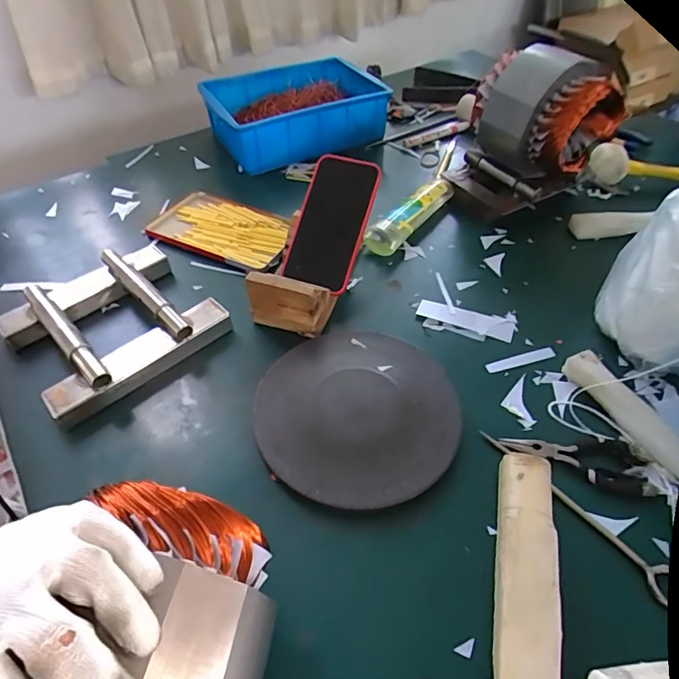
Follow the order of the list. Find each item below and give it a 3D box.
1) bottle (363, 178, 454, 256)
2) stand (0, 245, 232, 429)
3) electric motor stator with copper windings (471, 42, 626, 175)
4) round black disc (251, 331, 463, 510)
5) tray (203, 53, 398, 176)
[{"bbox_3d":[0.104,-0.181,0.673,0.041,0.048,0.179,29,55,24],"label":"bottle"},{"bbox_3d":[-0.257,-0.026,0.528,0.195,0.049,0.183,-36,57,-27],"label":"stand"},{"bbox_3d":[0.284,-0.323,0.671,0.134,0.124,0.163,-21,51,-19],"label":"electric motor stator with copper windings"},{"bbox_3d":[0.017,0.069,0.460,0.188,0.019,0.190,-1,48,1],"label":"round black disc"},{"bbox_3d":[-0.080,-0.401,0.828,0.294,0.092,0.211,-21,51,-16],"label":"tray"}]

